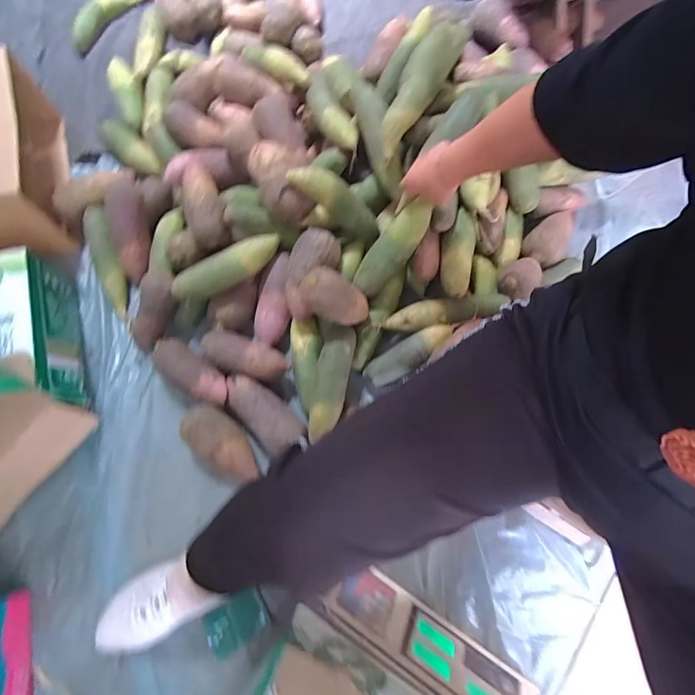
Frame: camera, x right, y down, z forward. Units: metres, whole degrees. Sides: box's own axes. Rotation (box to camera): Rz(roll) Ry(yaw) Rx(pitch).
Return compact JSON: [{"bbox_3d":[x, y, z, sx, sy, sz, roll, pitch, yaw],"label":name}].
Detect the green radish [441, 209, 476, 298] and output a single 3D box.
[{"bbox_3d":[0.191,-0.159,0.697,0.058,0.057,0.152,8,71,1],"label":"green radish"}]

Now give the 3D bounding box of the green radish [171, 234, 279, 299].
[{"bbox_3d":[-0.209,-0.140,0.709,0.198,0.056,0.058,-37,76,-13],"label":"green radish"}]

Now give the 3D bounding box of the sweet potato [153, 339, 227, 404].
[{"bbox_3d":[-0.267,0.042,0.676,0.151,0.058,0.064,37,74,11],"label":"sweet potato"}]

